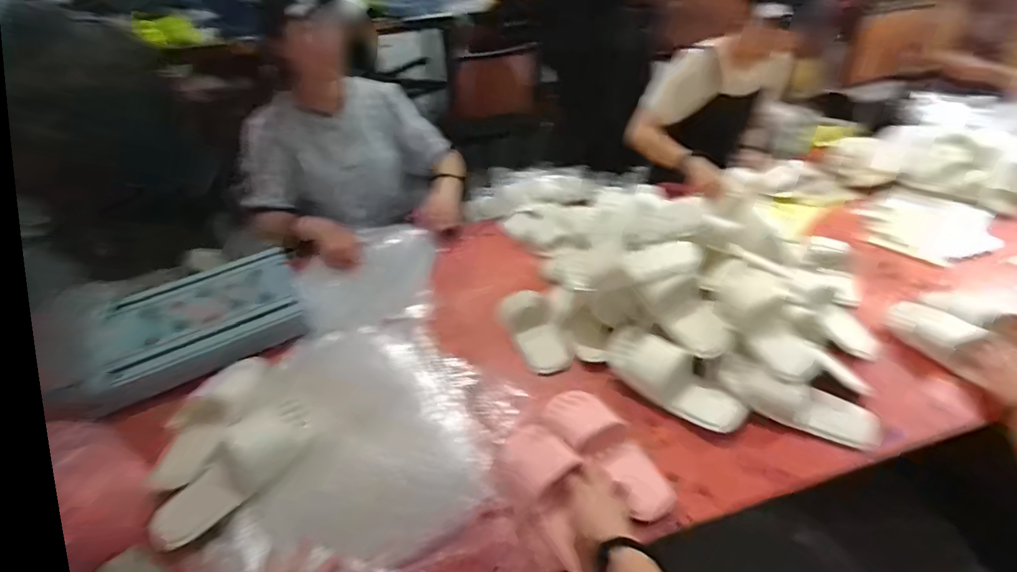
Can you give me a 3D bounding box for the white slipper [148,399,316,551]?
[{"bbox_3d":[-0.428,0.281,0.775,0.113,0.061,0.260,28,48,35],"label":"white slipper"}]

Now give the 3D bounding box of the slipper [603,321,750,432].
[{"bbox_3d":[0.282,0.152,0.843,0.240,0.062,0.111,22,45,30],"label":"slipper"}]

